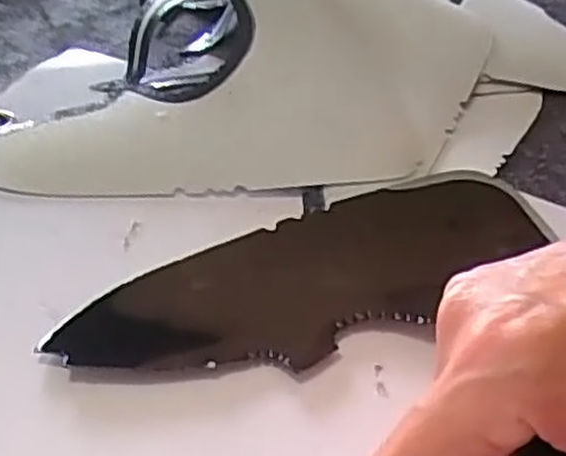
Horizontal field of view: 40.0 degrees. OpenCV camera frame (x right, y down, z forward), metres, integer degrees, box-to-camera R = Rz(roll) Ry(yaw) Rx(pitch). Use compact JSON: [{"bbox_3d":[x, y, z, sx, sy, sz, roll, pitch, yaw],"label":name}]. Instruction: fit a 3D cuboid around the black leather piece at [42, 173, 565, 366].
[{"bbox_3d":[0.014,0.016,0.270,0.181,0.008,0.061,-14,42,-22],"label":"black leather piece"}]

